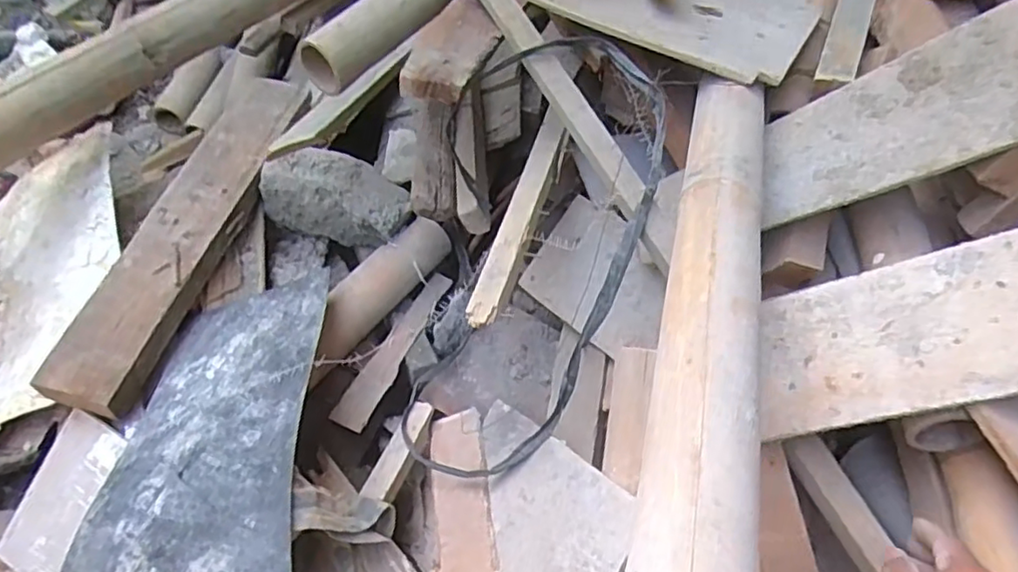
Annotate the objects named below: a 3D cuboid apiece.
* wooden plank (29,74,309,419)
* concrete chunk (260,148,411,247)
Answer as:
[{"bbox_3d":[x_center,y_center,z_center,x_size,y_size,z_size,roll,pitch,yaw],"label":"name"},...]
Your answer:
[{"bbox_3d":[-0.406,-0.082,0.828,0.102,0.052,0.519,13,57,6],"label":"wooden plank"},{"bbox_3d":[-0.224,-0.115,0.883,0.198,0.110,0.101,18,58,14],"label":"concrete chunk"}]

